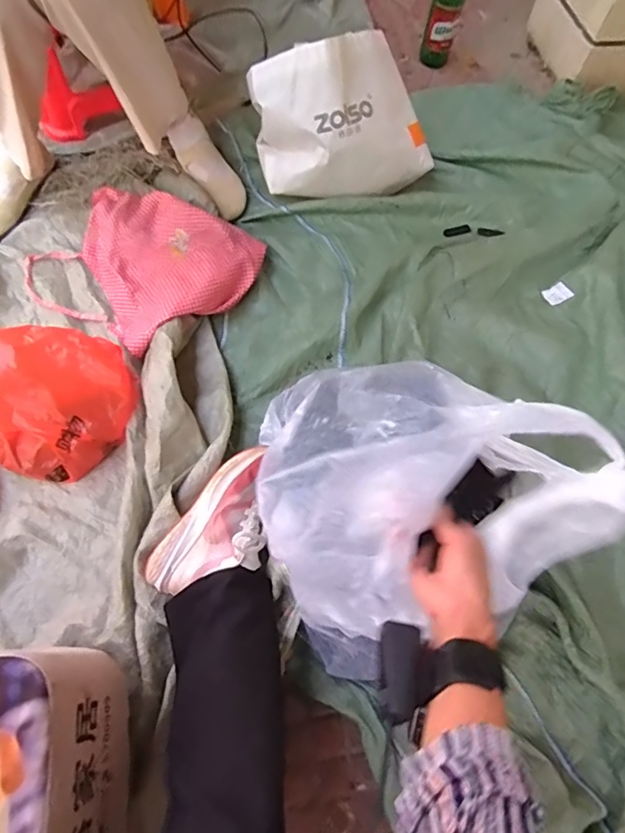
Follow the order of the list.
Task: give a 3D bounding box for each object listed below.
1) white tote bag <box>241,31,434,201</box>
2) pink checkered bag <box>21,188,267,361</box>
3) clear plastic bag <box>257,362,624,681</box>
[{"bbox_3d":[0.056,-0.534,0.889,0.299,0.213,0.168,-16,66,-10],"label":"white tote bag"},{"bbox_3d":[-0.306,-0.270,0.870,0.370,0.071,0.286,30,67,11],"label":"pink checkered bag"},{"bbox_3d":[0.094,0.050,0.585,0.318,0.261,0.367,-21,67,-12],"label":"clear plastic bag"}]

